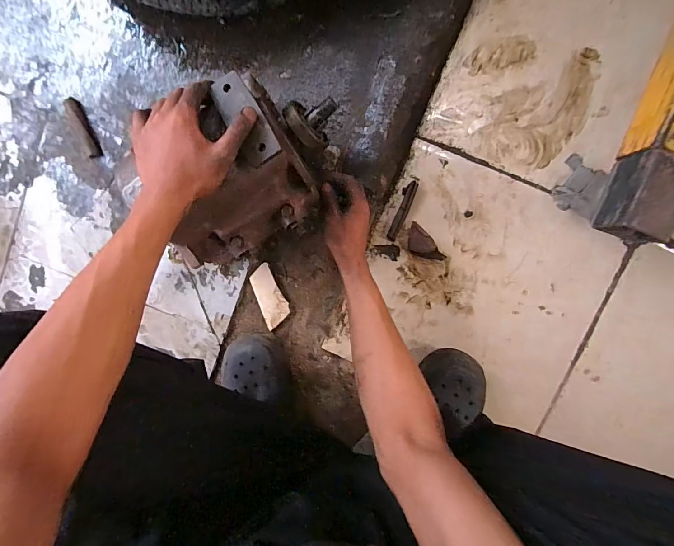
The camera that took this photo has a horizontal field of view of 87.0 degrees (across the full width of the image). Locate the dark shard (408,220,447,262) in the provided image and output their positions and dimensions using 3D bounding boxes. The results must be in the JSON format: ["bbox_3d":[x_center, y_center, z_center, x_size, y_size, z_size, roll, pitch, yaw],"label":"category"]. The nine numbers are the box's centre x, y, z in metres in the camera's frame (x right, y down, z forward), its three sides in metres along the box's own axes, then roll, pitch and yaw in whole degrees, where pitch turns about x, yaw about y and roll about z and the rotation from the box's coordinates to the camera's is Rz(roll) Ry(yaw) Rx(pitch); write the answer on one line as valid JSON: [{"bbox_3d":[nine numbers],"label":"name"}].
[{"bbox_3d":[0.143,-0.045,0.597,0.040,0.010,0.078,-39,92,7],"label":"dark shard"}]

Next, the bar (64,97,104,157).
[{"bbox_3d":[-0.450,-0.260,0.631,0.026,0.011,0.117,-26,93,6],"label":"bar"}]

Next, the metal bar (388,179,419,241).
[{"bbox_3d":[0.111,-0.105,0.601,0.020,0.004,0.103,21,97,2],"label":"metal bar"}]

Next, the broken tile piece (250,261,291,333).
[{"bbox_3d":[-0.119,0.041,0.634,0.045,0.012,0.110,-20,94,6],"label":"broken tile piece"}]

